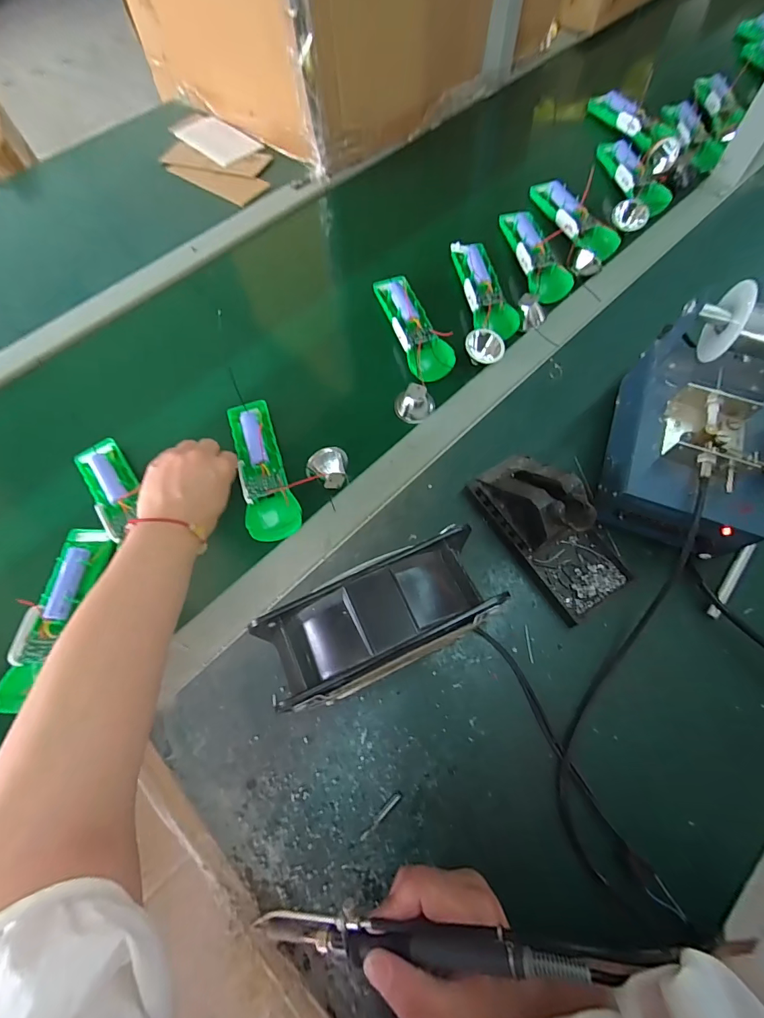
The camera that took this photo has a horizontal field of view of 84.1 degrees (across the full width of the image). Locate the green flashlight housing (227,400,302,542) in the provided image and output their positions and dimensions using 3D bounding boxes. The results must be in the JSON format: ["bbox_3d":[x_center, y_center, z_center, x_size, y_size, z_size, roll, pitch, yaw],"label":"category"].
[{"bbox_3d":[-0.124,-0.043,0.435,0.048,0.025,0.163,-19,67,-7],"label":"green flashlight housing"}]

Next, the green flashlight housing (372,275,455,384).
[{"bbox_3d":[0.038,-0.217,0.496,0.051,0.028,0.155,-17,67,-6],"label":"green flashlight housing"}]

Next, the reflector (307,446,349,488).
[{"bbox_3d":[-0.054,-0.040,0.428,0.037,0.031,0.045,4,67,3],"label":"reflector"}]

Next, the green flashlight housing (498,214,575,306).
[{"bbox_3d":[0.188,-0.318,0.518,0.046,0.017,0.157,-8,67,-3],"label":"green flashlight housing"}]

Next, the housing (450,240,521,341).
[{"bbox_3d":[0.123,-0.267,0.508,0.046,0.019,0.146,-9,67,-3],"label":"housing"}]

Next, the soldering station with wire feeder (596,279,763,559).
[{"bbox_3d":[0.291,-0.067,0.365,0.140,0.145,0.198,15,68,7],"label":"soldering station with wire feeder"}]

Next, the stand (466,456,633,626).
[{"bbox_3d":[0.160,0.011,0.381,0.081,0.069,0.152,-29,69,-11],"label":"stand"}]

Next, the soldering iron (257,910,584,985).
[{"bbox_3d":[0.006,0.246,0.243,0.199,0.019,0.023,-14,65,21],"label":"soldering iron"}]

